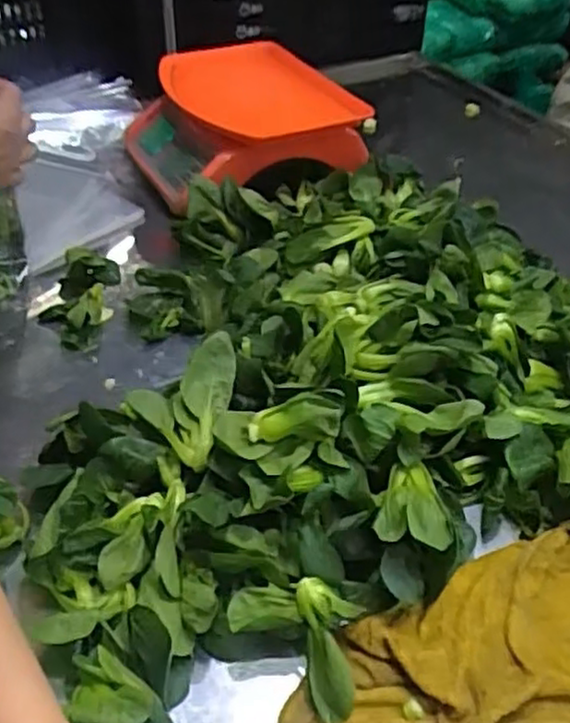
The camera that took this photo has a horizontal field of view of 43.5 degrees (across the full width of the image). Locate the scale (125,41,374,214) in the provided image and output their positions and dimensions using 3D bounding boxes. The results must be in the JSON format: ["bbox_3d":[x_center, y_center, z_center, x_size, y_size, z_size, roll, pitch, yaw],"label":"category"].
[{"bbox_3d":[-0.067,-0.351,1.032,0.293,0.130,0.329,-15,44,-19],"label":"scale"}]

